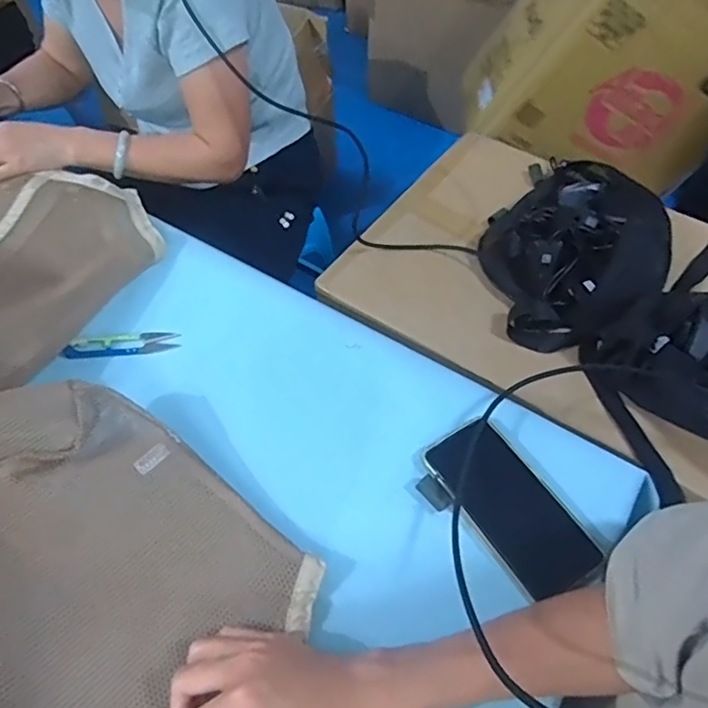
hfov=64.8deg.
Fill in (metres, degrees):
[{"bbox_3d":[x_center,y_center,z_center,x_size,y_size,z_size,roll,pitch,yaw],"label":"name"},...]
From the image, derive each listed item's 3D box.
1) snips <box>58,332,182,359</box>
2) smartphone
[{"bbox_3d":[-0.255,-0.010,0.610,0.122,0.007,0.029,-6,55,-4],"label":"snips"},{"bbox_3d":[0.140,0.134,0.496,0.076,0.014,0.162,-30,62,-17],"label":"smartphone"}]

